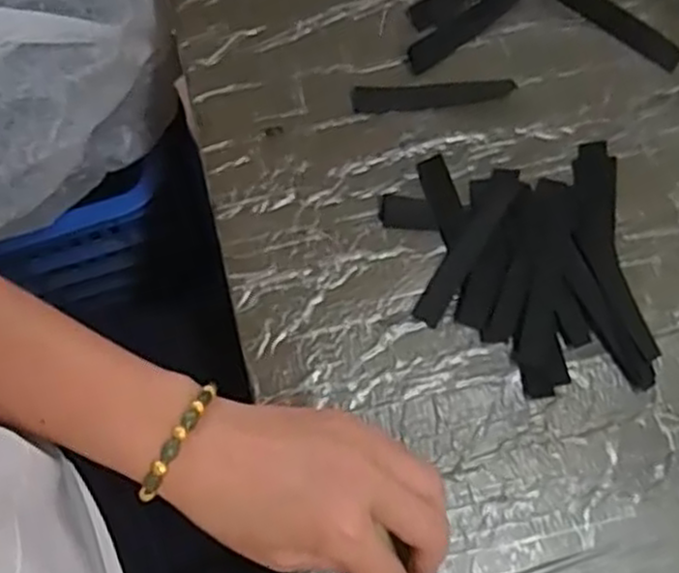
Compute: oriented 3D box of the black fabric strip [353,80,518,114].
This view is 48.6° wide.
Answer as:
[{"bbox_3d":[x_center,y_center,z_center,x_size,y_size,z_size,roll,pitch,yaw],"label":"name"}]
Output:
[{"bbox_3d":[0.054,-0.108,0.430,0.091,0.004,0.015,-3,76,-2],"label":"black fabric strip"}]

